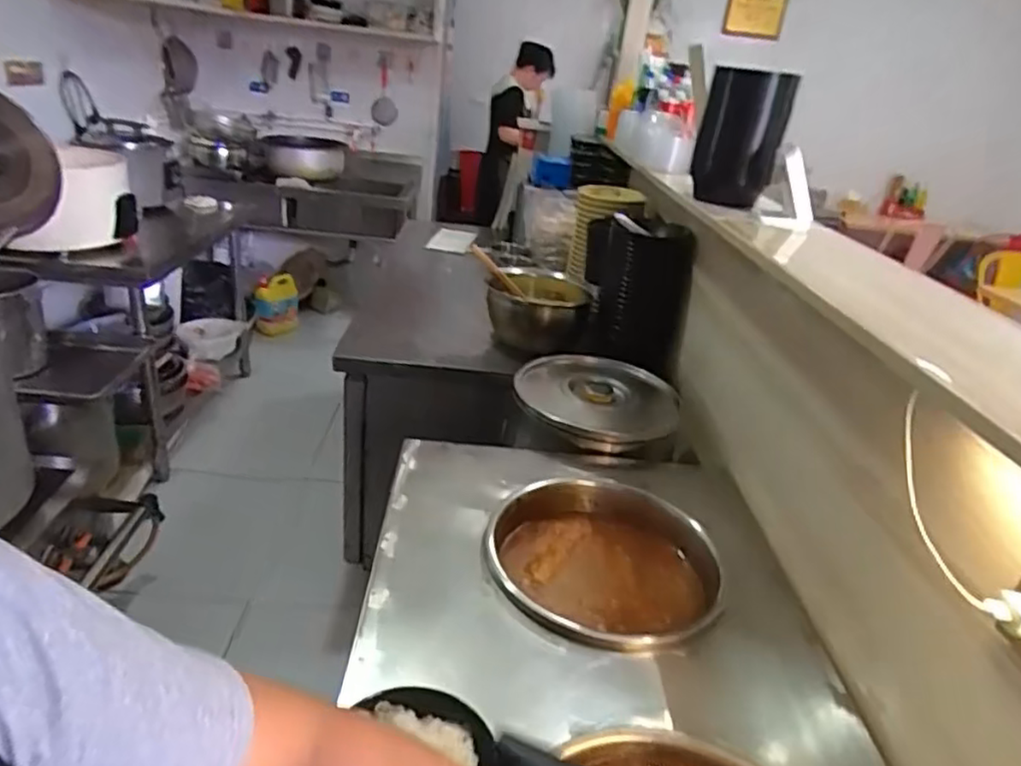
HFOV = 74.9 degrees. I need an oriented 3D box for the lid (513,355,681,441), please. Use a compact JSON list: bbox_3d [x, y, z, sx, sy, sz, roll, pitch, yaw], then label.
[{"bbox_3d":[0.174,0.027,1.386,0.324,0.056,0.336,6,25,-3],"label":"lid"}]

